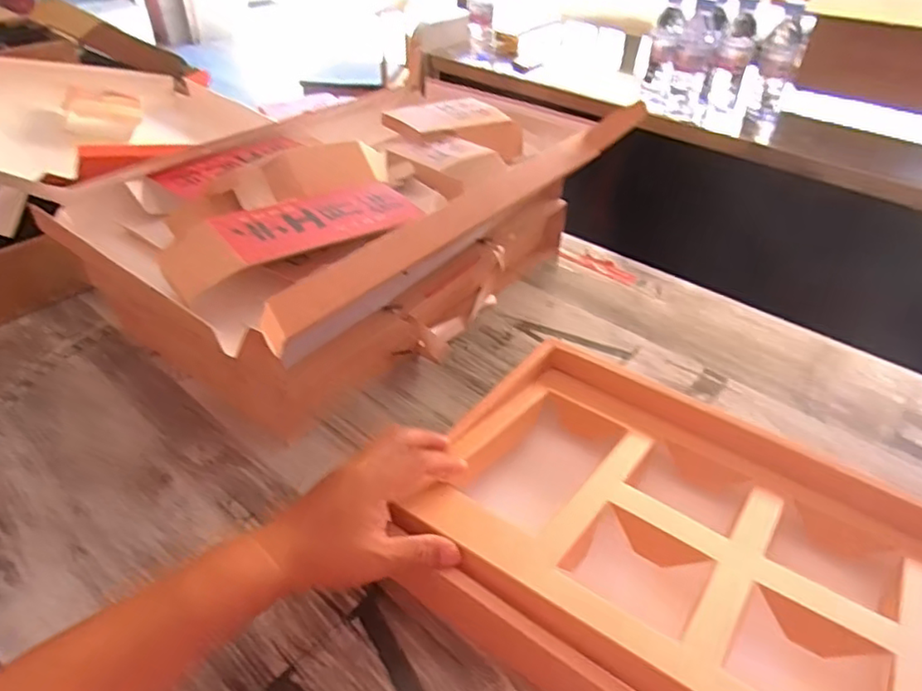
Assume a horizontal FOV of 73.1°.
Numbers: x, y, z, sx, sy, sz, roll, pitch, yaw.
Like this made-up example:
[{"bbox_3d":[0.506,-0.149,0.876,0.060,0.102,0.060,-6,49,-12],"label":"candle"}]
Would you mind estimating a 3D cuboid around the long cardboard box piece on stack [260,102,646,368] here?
[{"bbox_3d":[0.037,-0.151,0.617,0.047,0.048,0.578,27,47,28],"label":"long cardboard box piece on stack"}]

